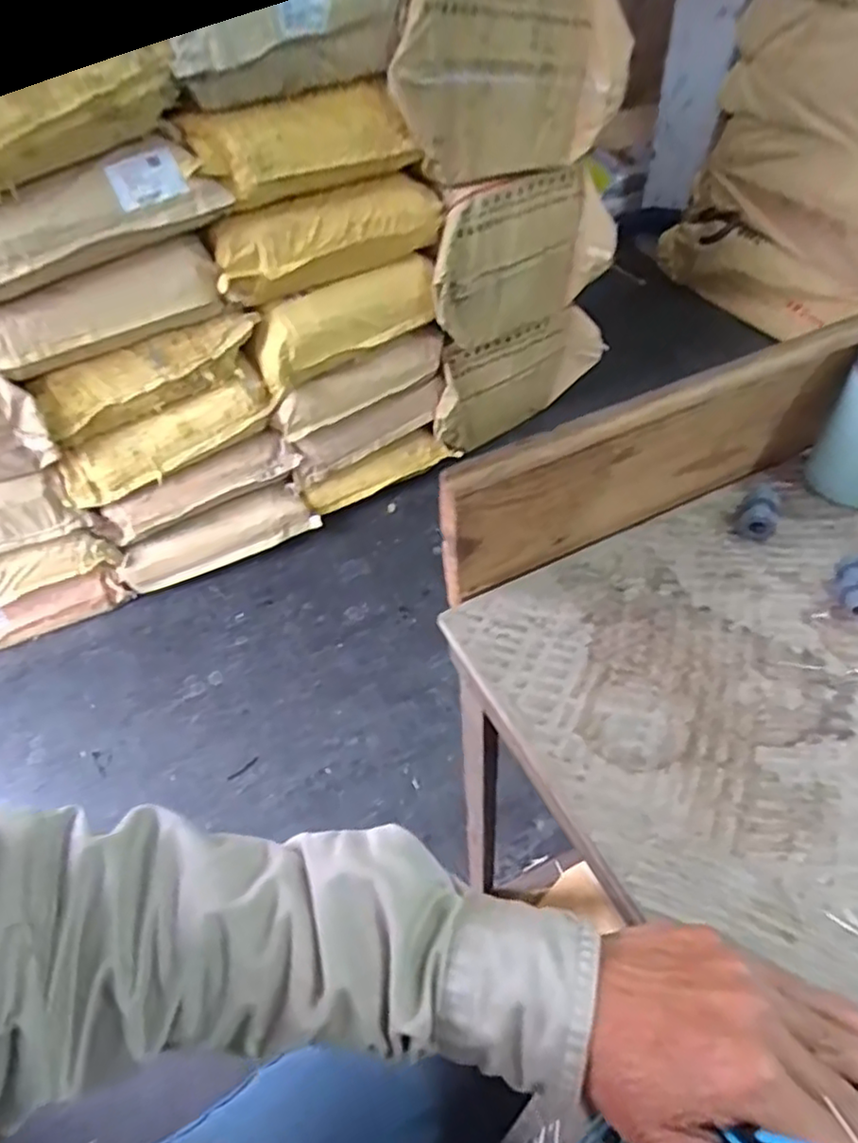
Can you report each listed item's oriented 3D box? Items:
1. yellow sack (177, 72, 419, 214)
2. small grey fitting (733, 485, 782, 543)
[{"bbox_3d":[-0.202,-0.698,1.074,0.381,0.150,0.129,-31,53,-21],"label":"yellow sack"},{"bbox_3d":[0.227,-0.041,0.449,0.027,0.024,0.035,26,55,24],"label":"small grey fitting"}]

